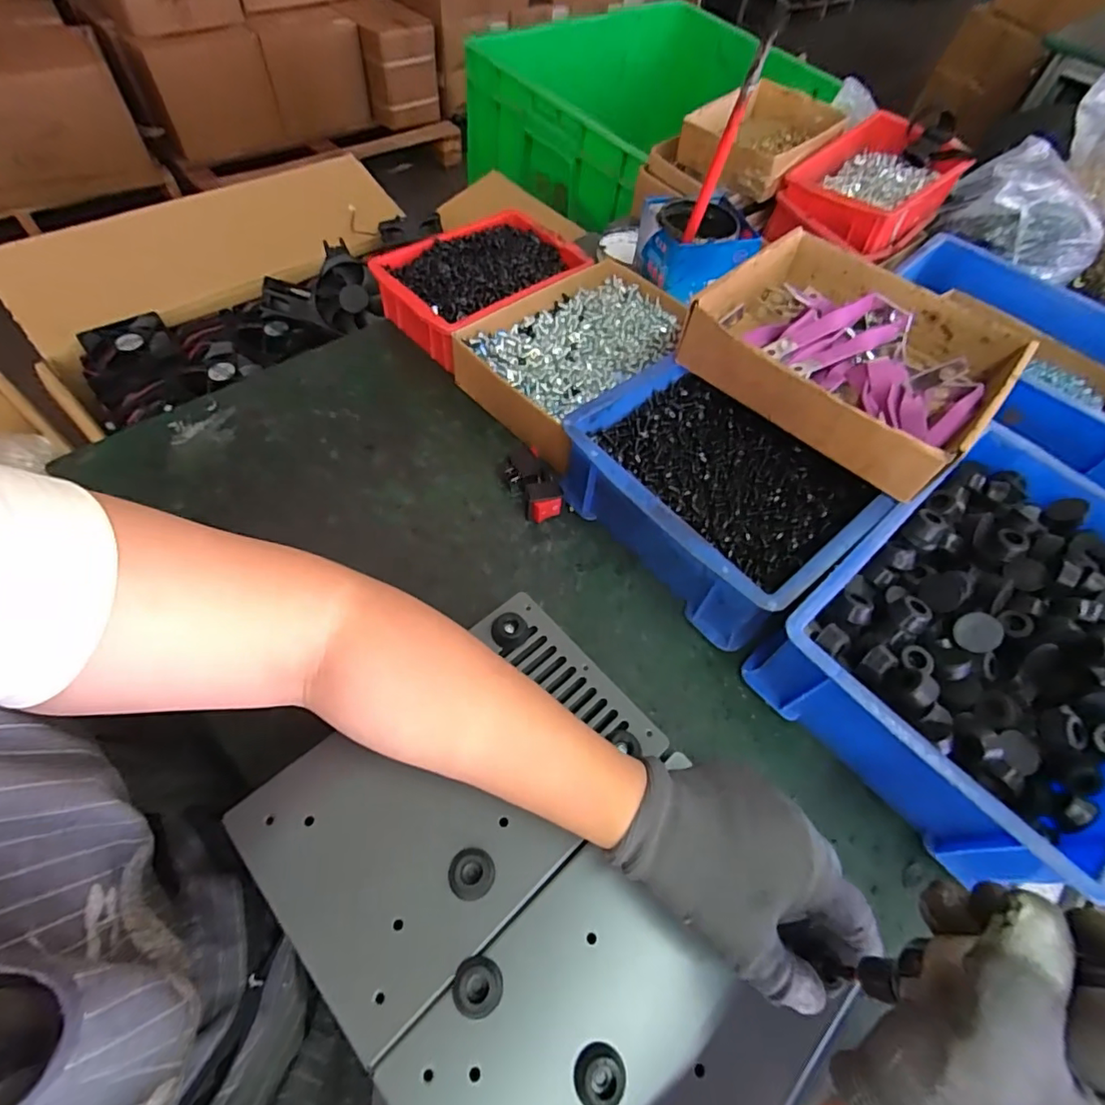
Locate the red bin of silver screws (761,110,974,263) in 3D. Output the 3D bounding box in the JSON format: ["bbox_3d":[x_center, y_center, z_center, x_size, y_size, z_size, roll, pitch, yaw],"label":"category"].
[{"bbox_3d":[0.363,-0.415,0.638,0.193,0.068,0.135,-36,67,-25],"label":"red bin of silver screws"}]

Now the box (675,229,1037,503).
[{"bbox_3d":[0.236,-0.158,0.450,0.210,0.062,0.191,39,61,18],"label":"box"}]

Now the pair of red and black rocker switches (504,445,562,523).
[{"bbox_3d":[-0.017,-0.059,0.467,0.032,0.020,0.065,-21,61,-18],"label":"pair of red and black rocker switches"}]

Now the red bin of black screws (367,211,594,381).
[{"bbox_3d":[-0.073,-0.279,0.568,0.133,0.055,0.207,42,68,16],"label":"red bin of black screws"}]

